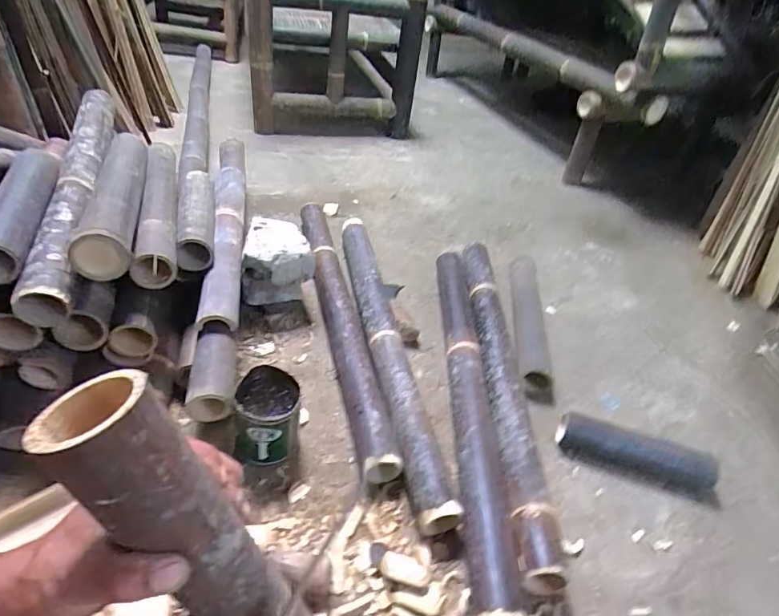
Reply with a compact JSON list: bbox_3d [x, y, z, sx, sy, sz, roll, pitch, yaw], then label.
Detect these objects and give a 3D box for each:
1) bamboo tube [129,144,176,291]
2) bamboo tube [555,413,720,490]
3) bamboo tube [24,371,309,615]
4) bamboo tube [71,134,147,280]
[{"bbox_3d":[-0.428,-0.205,0.881,0.059,0.068,0.536,-6,41,-18],"label":"bamboo tube"},{"bbox_3d":[0.410,0.242,0.792,0.243,0.063,0.051,18,40,13],"label":"bamboo tube"},{"bbox_3d":[-0.096,0.231,0.340,0.057,0.427,0.054,-3,31,30],"label":"bamboo tube"},{"bbox_3d":[-0.462,-0.217,0.797,0.073,0.059,0.502,-7,41,-19],"label":"bamboo tube"}]

